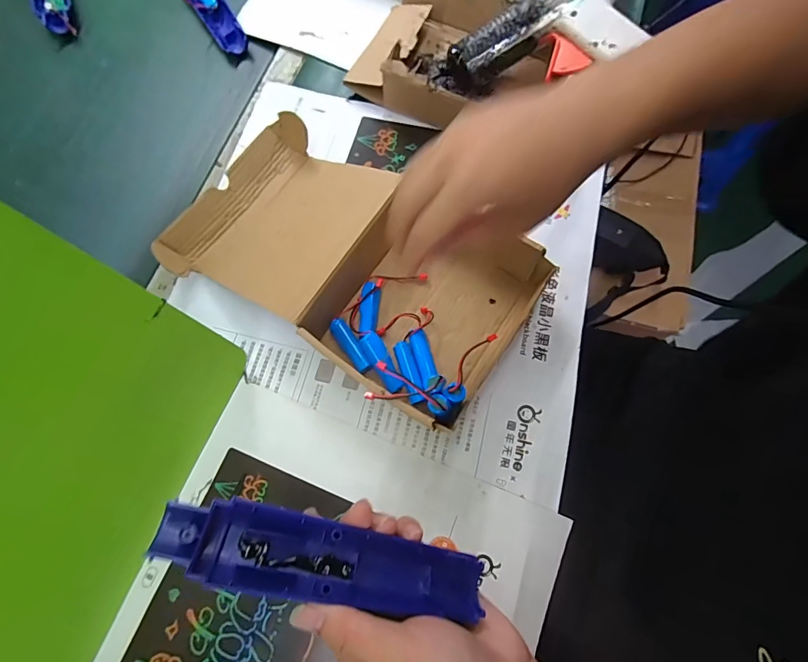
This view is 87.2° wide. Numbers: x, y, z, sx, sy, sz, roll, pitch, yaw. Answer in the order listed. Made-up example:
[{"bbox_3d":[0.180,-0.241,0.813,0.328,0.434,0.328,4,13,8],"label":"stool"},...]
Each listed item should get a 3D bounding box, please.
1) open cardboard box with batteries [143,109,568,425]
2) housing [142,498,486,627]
[{"bbox_3d":[-0.048,-0.065,0.368,0.303,0.055,0.169,31,76,10],"label":"open cardboard box with batteries"},{"bbox_3d":[-0.038,0.118,0.221,0.165,0.024,0.034,16,73,-11],"label":"housing"}]

